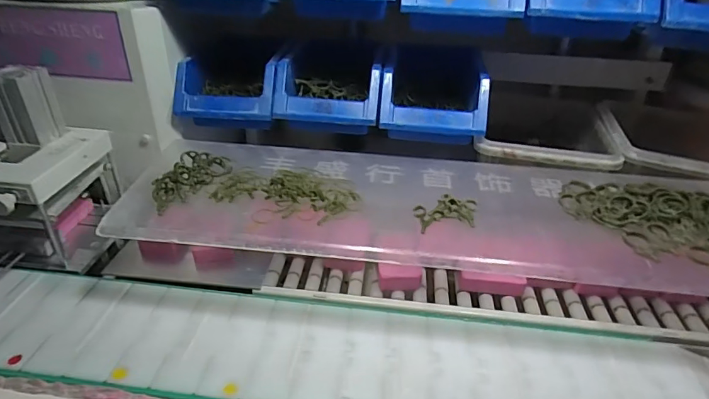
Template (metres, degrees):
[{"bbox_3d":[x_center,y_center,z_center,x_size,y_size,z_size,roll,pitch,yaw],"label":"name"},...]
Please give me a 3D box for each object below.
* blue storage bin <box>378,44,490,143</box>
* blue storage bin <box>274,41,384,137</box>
[{"bbox_3d":[0.098,-0.132,0.564,0.122,0.080,0.137,5,34,6],"label":"blue storage bin"},{"bbox_3d":[-0.030,-0.146,0.578,0.123,0.075,0.160,2,34,1],"label":"blue storage bin"}]

